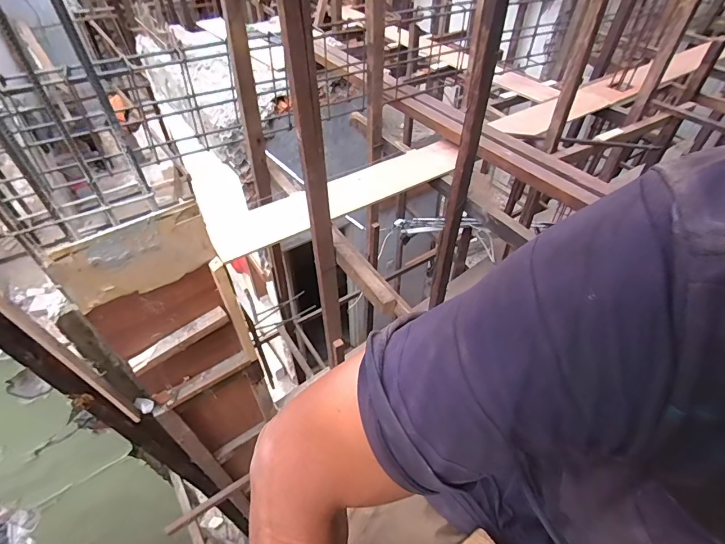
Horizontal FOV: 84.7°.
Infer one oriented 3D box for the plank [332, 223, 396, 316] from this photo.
[{"bbox_3d":[-0.019,-0.024,1.280,0.083,0.049,0.367,-21,49,-19],"label":"plank"}]

